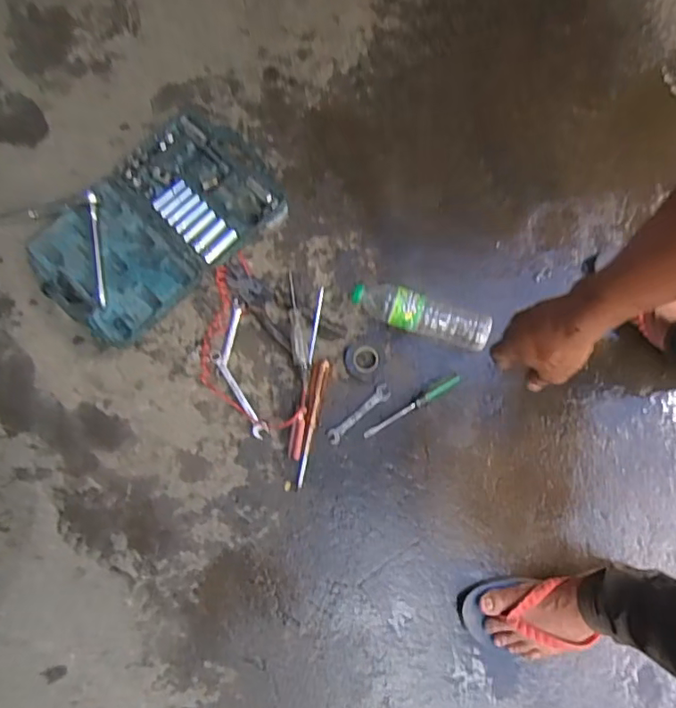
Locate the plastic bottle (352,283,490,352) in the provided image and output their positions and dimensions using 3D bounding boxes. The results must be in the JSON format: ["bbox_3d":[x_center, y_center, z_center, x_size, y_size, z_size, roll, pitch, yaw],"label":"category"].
[{"bbox_3d":[0.134,-0.066,0.905,0.227,0.053,0.066,20,79,3],"label":"plastic bottle"}]

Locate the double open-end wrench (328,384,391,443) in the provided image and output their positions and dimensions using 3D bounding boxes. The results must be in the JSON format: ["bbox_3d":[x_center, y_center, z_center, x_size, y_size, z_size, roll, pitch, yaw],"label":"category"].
[{"bbox_3d":[0.034,0.096,0.889,0.126,0.008,0.026,-42,82,-8],"label":"double open-end wrench"}]

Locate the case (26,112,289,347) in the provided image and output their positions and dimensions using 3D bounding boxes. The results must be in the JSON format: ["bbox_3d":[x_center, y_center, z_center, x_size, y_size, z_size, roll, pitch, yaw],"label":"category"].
[{"bbox_3d":[-0.292,-0.210,0.908,0.243,0.041,0.384,44,81,7],"label":"case"}]

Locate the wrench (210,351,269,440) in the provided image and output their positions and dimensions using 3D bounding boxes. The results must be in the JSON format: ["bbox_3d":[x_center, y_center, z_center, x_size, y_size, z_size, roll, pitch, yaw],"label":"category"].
[{"bbox_3d":[-0.157,0.063,0.887,0.024,0.006,0.155,-32,81,-7],"label":"wrench"}]

